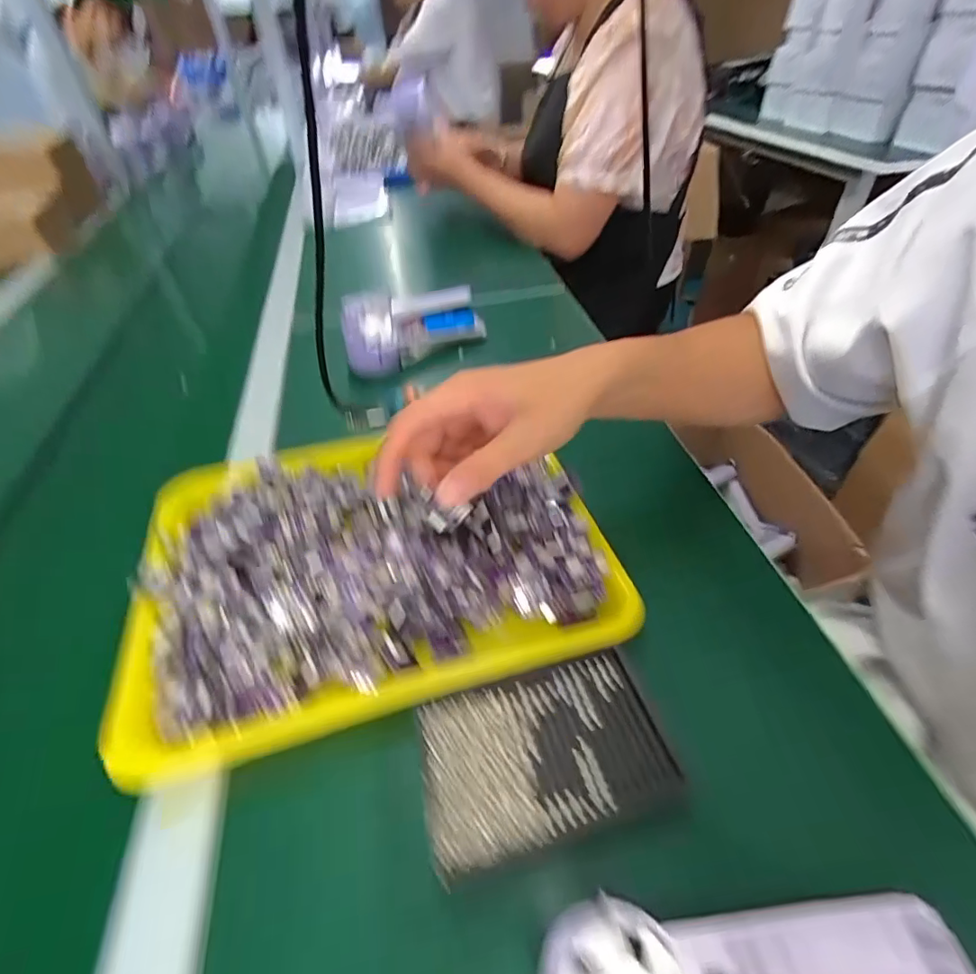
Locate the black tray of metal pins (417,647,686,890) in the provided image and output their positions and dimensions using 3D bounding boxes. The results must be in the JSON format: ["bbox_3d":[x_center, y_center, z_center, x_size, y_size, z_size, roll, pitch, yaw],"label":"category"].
[{"bbox_3d":[0.033,0.155,0.295,0.138,0.023,0.088,-14,46,-10],"label":"black tray of metal pins"}]

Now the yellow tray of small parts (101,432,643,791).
[{"bbox_3d":[-0.086,0.042,0.386,0.332,0.032,0.254,-14,46,-10],"label":"yellow tray of small parts"}]

